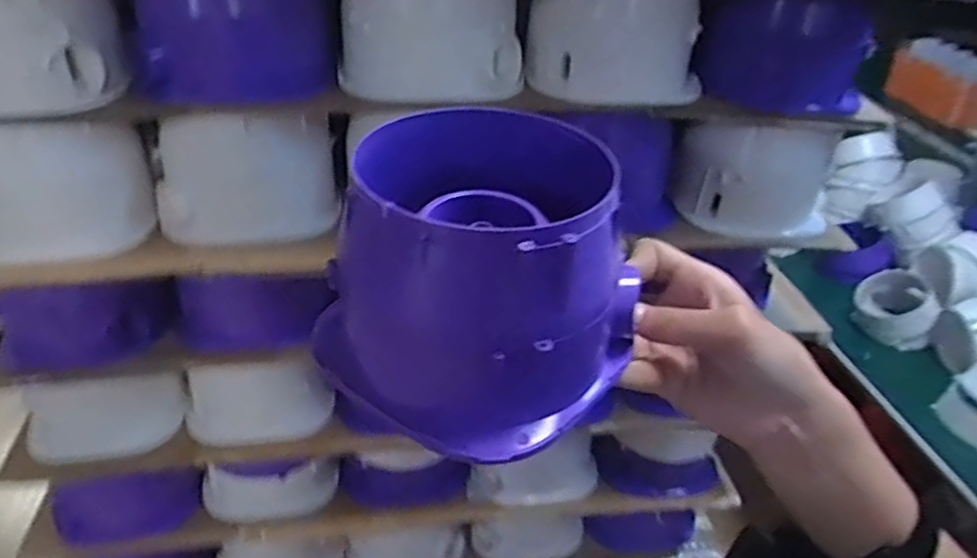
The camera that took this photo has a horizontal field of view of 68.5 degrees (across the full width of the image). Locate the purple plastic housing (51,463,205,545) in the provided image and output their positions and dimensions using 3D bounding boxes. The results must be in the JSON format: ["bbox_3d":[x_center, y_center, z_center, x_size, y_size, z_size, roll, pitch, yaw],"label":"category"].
[{"bbox_3d":[-0.351,0.221,0.700,0.134,0.054,0.052,-5,34,-13],"label":"purple plastic housing"}]

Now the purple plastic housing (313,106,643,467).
[{"bbox_3d":[0.003,-0.001,0.318,0.098,0.103,0.117,26,39,31],"label":"purple plastic housing"}]

